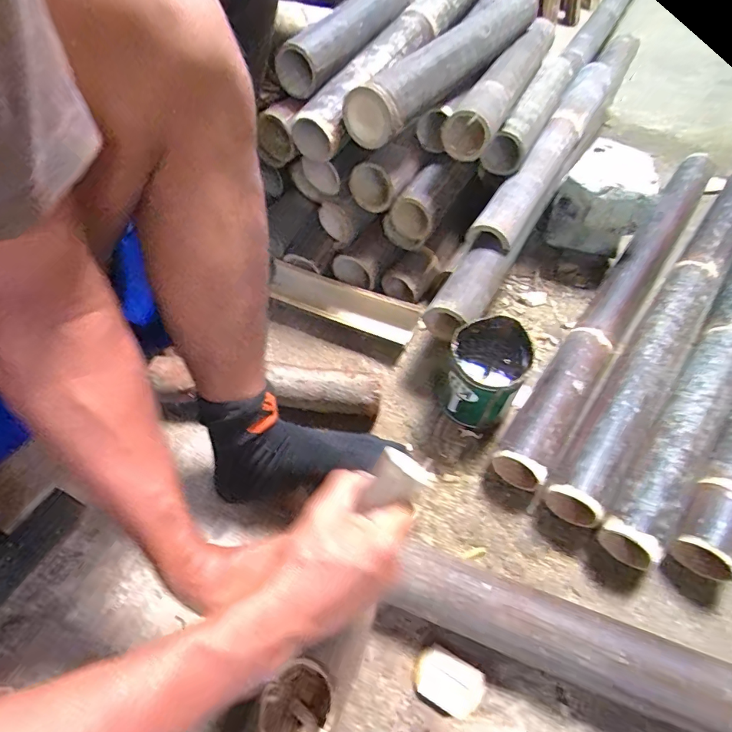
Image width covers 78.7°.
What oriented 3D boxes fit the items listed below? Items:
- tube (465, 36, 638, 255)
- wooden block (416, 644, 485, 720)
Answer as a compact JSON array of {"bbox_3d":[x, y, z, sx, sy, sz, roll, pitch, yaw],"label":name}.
[{"bbox_3d":[0.324,-0.380,0.748,0.086,0.068,0.559,30,73,20],"label":"tube"},{"bbox_3d":[0.080,0.305,0.433,0.063,0.013,0.044,24,58,17],"label":"wooden block"}]

